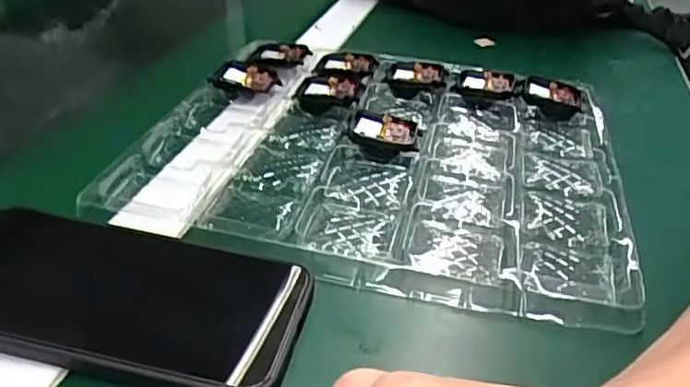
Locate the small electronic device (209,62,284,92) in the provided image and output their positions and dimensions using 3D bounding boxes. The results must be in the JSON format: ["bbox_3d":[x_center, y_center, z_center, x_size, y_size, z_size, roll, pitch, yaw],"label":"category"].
[{"bbox_3d":[-0.075,-0.085,0.468,0.047,0.010,0.036,10,34,6],"label":"small electronic device"}]

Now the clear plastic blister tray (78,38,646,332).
[{"bbox_3d":[0.024,-0.034,0.400,0.278,0.015,0.259,9,33,9],"label":"clear plastic blister tray"}]

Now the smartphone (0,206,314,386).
[{"bbox_3d":[-0.098,0.043,0.271,0.159,0.010,0.082,8,33,8],"label":"smartphone"}]

